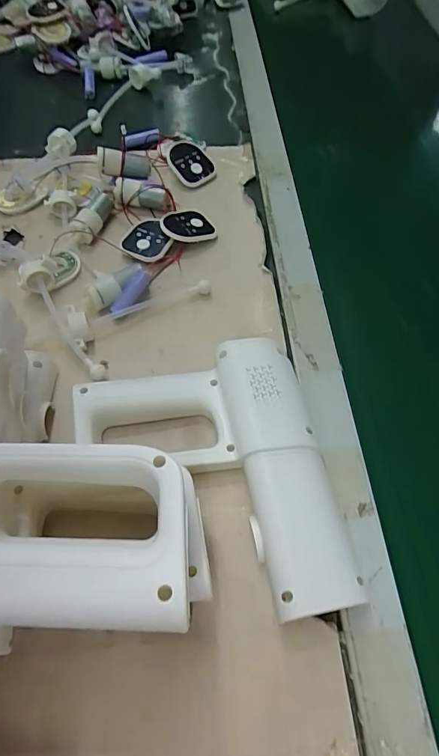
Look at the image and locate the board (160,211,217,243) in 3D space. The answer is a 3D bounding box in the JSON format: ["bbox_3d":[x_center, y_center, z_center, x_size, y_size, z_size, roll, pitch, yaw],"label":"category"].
[{"bbox_3d":[-0.032,-0.161,0.456,0.058,0.009,0.037,1,72,-16],"label":"board"}]

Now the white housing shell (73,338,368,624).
[{"bbox_3d":[-0.007,0.073,0.313,0.174,0.036,0.198,-13,59,-7],"label":"white housing shell"}]

